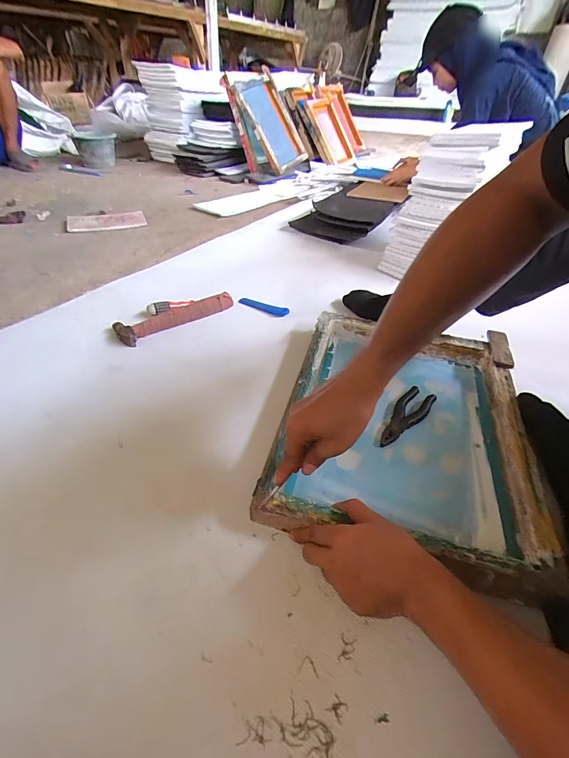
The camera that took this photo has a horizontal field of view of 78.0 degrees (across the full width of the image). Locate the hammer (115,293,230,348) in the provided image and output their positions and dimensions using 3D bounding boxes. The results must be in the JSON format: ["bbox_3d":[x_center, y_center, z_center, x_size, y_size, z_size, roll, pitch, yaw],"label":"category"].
[{"bbox_3d":[-0.231,-0.134,0.770,0.263,0.030,0.068,-22,47,-26],"label":"hammer"}]

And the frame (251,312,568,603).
[{"bbox_3d":[0.183,0.064,0.550,0.349,0.061,0.433,12,43,10],"label":"frame"}]

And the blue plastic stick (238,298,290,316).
[{"bbox_3d":[-0.052,-0.175,0.849,0.129,0.018,0.023,18,43,16],"label":"blue plastic stick"}]

